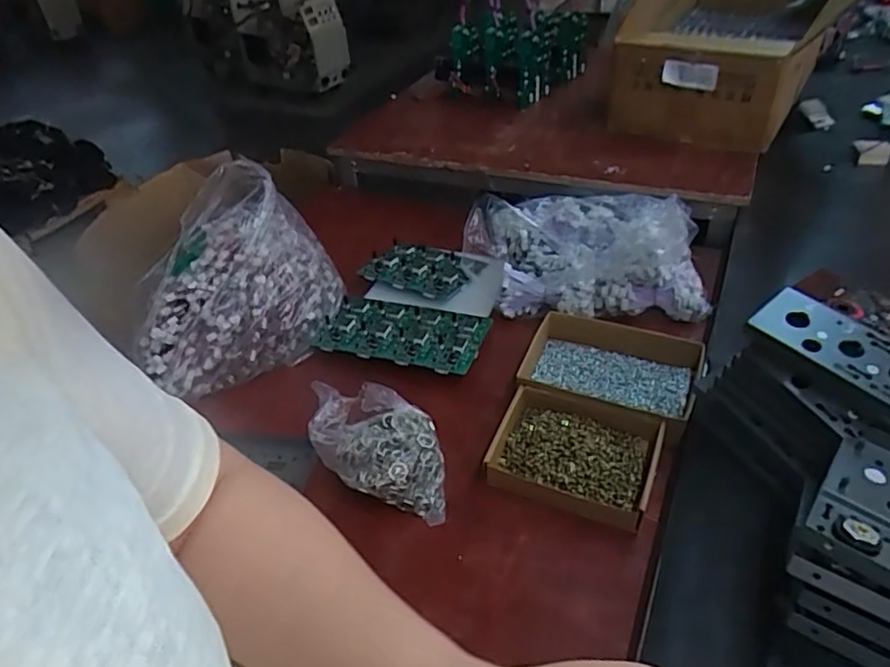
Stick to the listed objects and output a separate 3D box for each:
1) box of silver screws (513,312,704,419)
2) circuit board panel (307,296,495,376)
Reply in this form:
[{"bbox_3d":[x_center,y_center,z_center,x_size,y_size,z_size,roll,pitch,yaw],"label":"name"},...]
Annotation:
[{"bbox_3d":[0.209,0.043,0.802,0.220,0.040,0.146,11,42,19],"label":"box of silver screws"},{"bbox_3d":[-0.060,0.000,0.896,0.225,0.028,0.123,9,41,17],"label":"circuit board panel"}]

